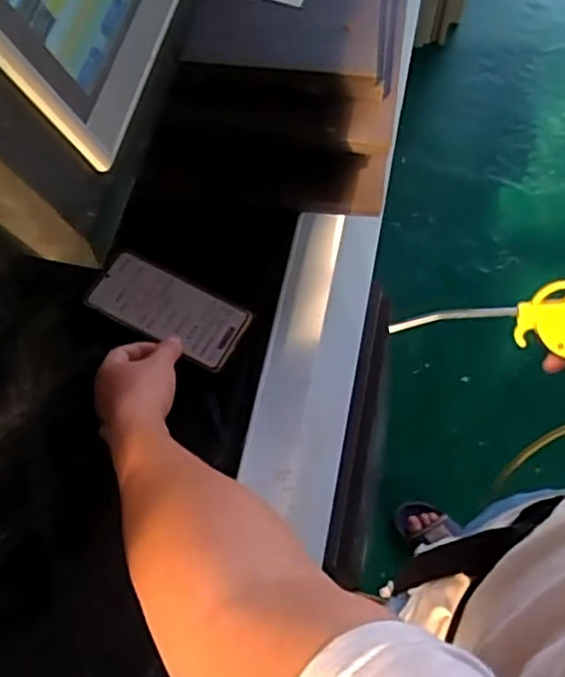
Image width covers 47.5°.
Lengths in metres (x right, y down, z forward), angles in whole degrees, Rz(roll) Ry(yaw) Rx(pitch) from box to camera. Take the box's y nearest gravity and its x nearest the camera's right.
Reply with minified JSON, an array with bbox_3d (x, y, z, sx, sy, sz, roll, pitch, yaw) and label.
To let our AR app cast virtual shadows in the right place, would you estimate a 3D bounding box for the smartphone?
[{"bbox_3d":[-0.116,-0.034,0.669,0.163,0.015,0.083,28,68,8],"label":"smartphone"}]

